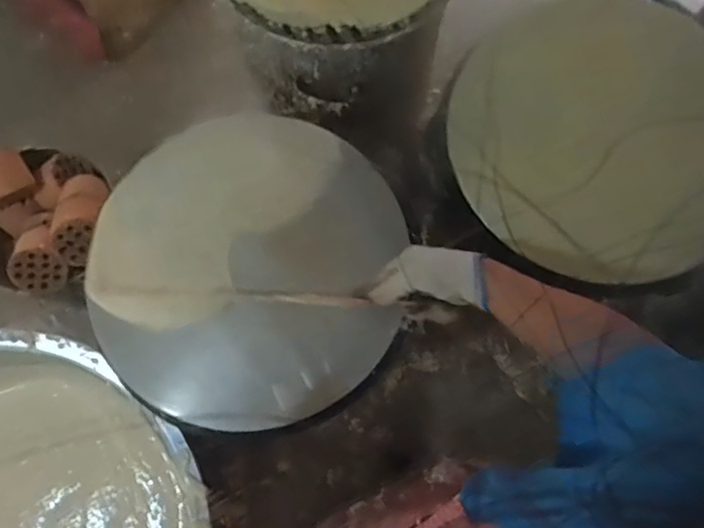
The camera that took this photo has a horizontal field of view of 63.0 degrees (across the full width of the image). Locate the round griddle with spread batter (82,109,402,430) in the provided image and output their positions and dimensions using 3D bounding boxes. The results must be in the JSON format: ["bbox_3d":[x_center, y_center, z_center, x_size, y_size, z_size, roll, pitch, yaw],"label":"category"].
[{"bbox_3d":[-0.126,0.005,0.670,0.353,0.064,0.342,0,75,1],"label":"round griddle with spread batter"}]

